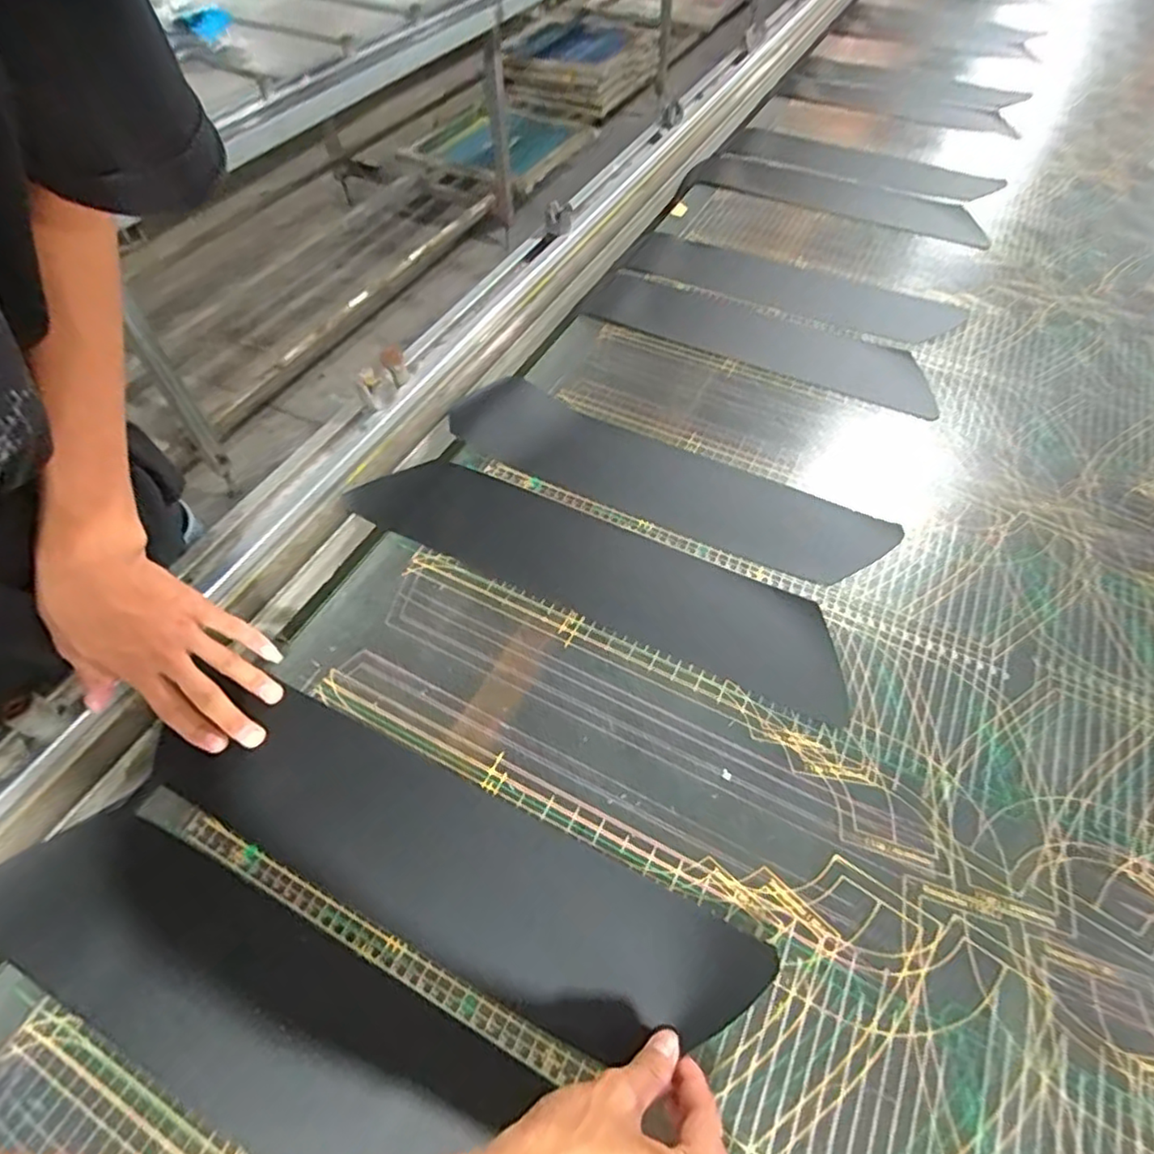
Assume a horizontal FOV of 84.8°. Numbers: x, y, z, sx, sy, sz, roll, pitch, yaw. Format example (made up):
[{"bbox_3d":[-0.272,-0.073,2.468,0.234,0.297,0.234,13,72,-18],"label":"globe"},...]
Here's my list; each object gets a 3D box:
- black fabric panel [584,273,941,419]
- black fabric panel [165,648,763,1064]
[{"bbox_3d":[0.212,-0.292,0.779,0.431,0.035,0.125,24,59,17],"label":"black fabric panel"},{"bbox_3d":[-0.095,0.191,0.433,0.418,0.022,0.107,24,59,16],"label":"black fabric panel"}]

